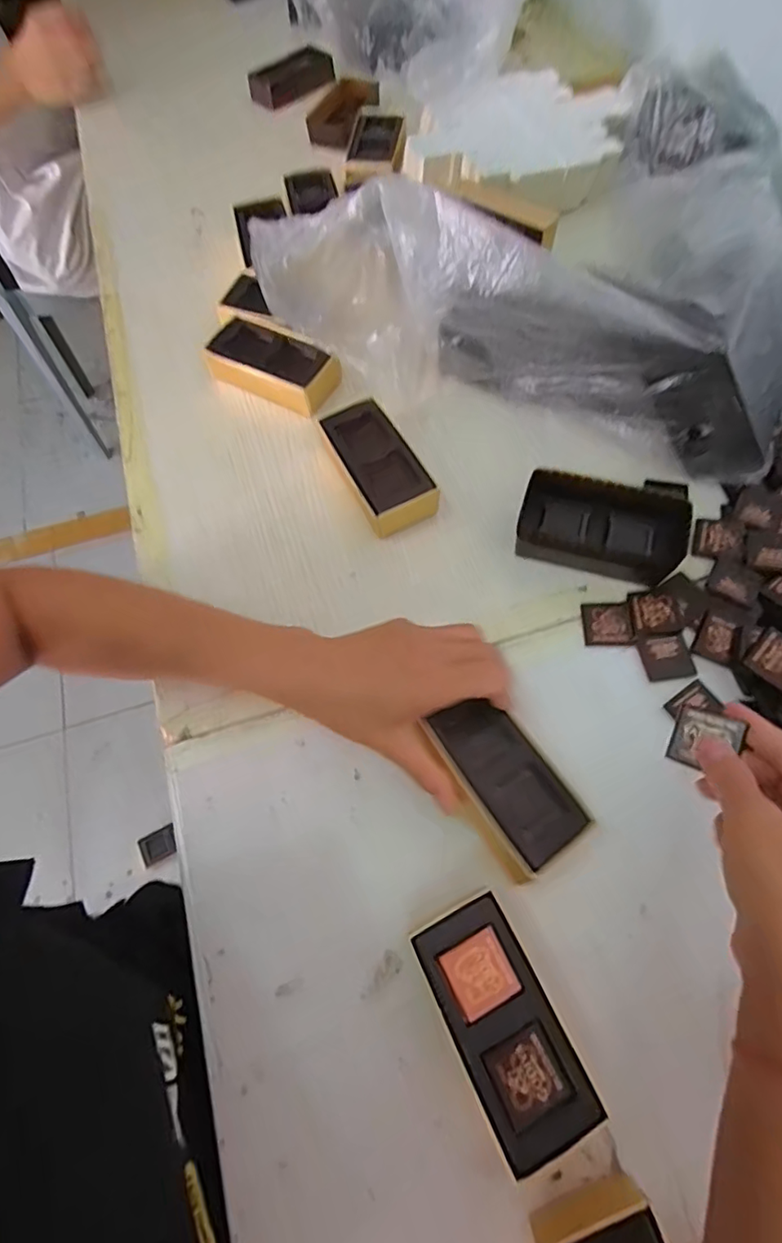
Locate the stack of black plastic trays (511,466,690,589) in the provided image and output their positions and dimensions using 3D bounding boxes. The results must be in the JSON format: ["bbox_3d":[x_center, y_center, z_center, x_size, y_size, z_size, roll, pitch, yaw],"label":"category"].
[{"bbox_3d":[0.152,-0.067,0.401,0.115,0.040,0.063,14,68,9],"label":"stack of black plastic trays"}]

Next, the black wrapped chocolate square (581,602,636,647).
[{"bbox_3d":[0.157,0.002,0.397,0.034,0.005,0.033,-2,67,2],"label":"black wrapped chocolate square"}]

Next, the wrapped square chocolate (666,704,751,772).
[{"bbox_3d":[0.175,0.067,0.305,0.033,0.004,0.032,18,83,39],"label":"wrapped square chocolate"}]

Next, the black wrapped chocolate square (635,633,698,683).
[{"bbox_3d":[0.193,0.026,0.385,0.033,0.006,0.031,-12,67,-2],"label":"black wrapped chocolate square"}]

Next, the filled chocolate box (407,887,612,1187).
[{"bbox_3d":[0.059,0.212,0.296,0.055,0.033,0.112,-27,68,-9],"label":"filled chocolate box"}]

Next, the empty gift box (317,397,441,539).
[{"bbox_3d":[-0.011,-0.129,0.446,0.056,0.036,0.115,-23,67,-7],"label":"empty gift box"}]

